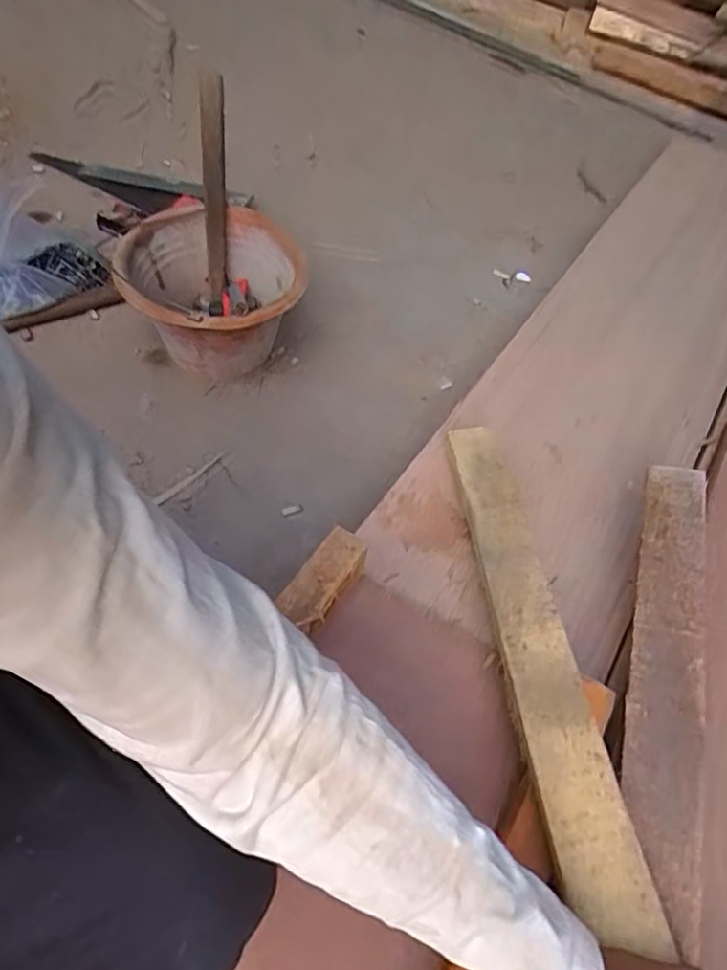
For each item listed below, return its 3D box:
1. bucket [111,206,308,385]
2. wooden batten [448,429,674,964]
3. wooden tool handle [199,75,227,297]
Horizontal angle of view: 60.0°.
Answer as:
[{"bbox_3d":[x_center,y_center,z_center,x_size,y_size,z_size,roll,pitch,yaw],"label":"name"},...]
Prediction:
[{"bbox_3d":[-0.216,-0.270,0.941,0.244,0.185,0.264,2,57,-3],"label":"bucket"},{"bbox_3d":[0.156,0.243,0.439,0.056,0.014,0.848,-11,43,5],"label":"wooden batten"},{"bbox_3d":[-0.215,-0.423,0.912,0.035,0.291,0.031,5,30,-2],"label":"wooden tool handle"}]

